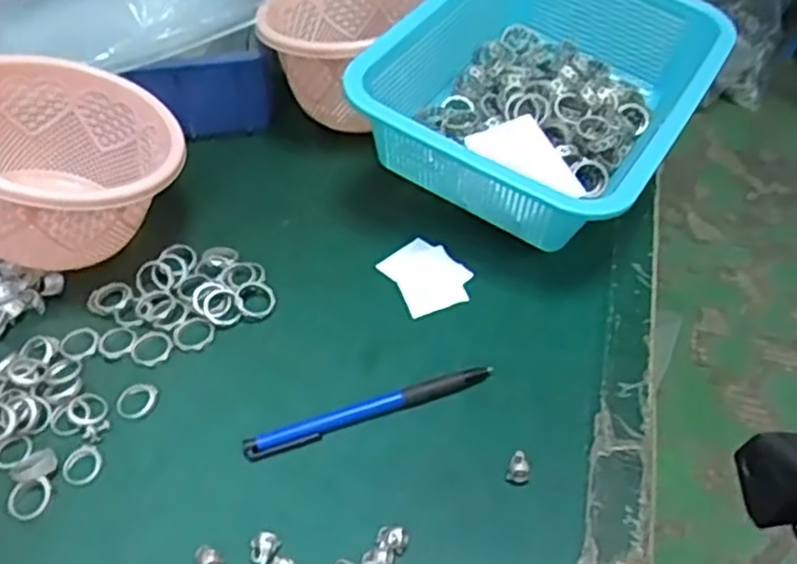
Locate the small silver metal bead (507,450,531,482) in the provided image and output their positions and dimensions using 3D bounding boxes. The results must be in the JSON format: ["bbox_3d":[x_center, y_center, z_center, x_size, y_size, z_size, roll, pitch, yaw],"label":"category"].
[{"bbox_3d":[0.060,0.094,0.363,0.011,0.014,0.013,7,46,12],"label":"small silver metal bead"}]

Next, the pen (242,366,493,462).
[{"bbox_3d":[-0.014,0.070,0.392,0.138,0.011,0.013,-16,46,-11],"label":"pen"}]

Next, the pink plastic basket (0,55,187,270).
[{"bbox_3d":[-0.223,-0.073,0.470,0.144,0.095,0.151,0,40,-28],"label":"pink plastic basket"}]

